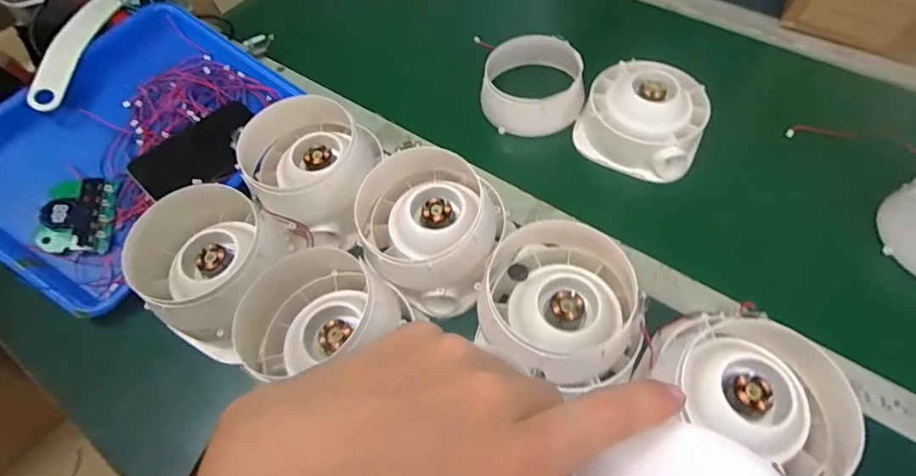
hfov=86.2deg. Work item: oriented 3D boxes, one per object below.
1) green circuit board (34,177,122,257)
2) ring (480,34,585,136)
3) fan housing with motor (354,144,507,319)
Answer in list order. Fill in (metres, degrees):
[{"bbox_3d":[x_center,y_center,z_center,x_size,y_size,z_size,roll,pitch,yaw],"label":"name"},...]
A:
[{"bbox_3d":[-0.396,-0.024,0.510,0.064,0.014,0.081,4,72,-19],"label":"green circuit board"},{"bbox_3d":[0.089,-0.183,0.588,0.117,0.065,0.096,0,59,3],"label":"ring"},{"bbox_3d":[-0.027,-0.012,0.462,0.124,0.090,0.131,-1,59,2],"label":"fan housing with motor"}]

